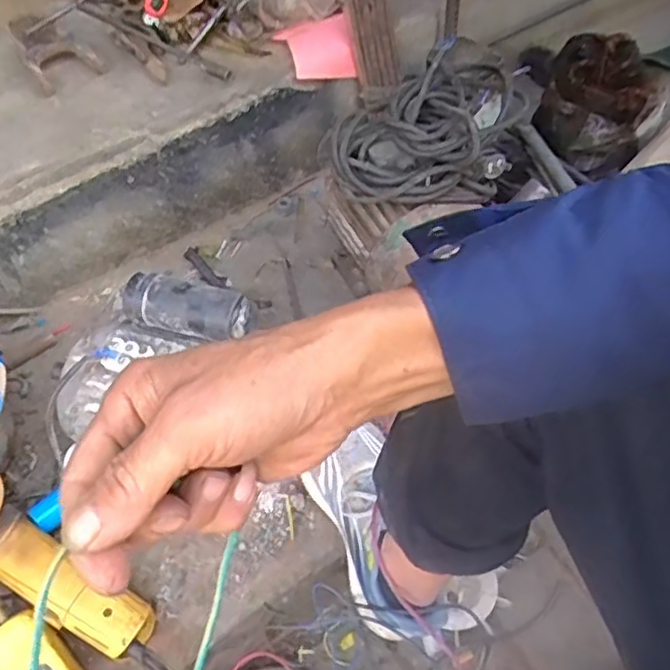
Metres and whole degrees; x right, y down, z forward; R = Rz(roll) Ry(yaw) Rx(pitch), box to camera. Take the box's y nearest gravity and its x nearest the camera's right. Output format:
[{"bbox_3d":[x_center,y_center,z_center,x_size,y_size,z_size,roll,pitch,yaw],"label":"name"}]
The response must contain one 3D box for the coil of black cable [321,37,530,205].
[{"bbox_3d":[0.100,-0.232,0.783,0.211,0.099,0.162,-6,54,1],"label":"coil of black cable"}]

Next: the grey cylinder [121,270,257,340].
[{"bbox_3d":[-0.157,-0.032,0.708,0.136,0.042,0.052,11,56,13],"label":"grey cylinder"}]

